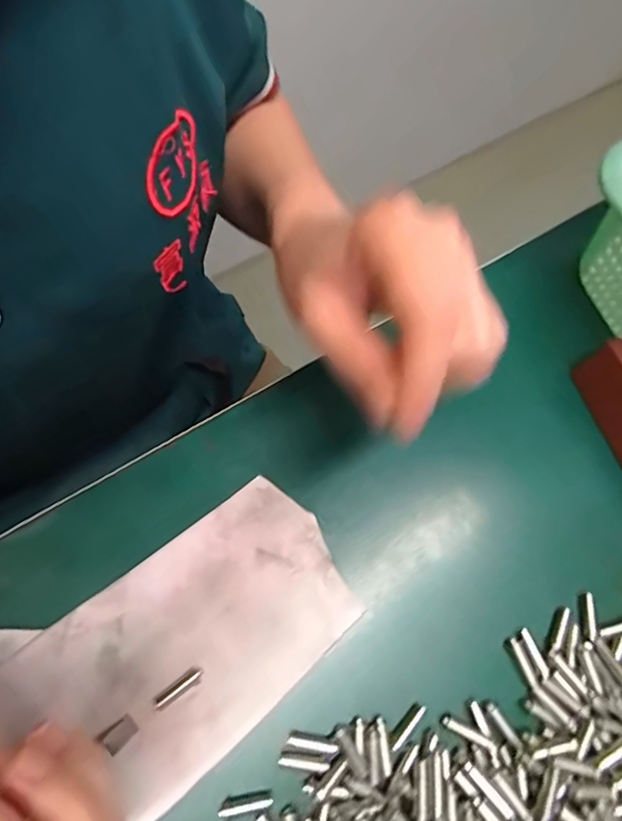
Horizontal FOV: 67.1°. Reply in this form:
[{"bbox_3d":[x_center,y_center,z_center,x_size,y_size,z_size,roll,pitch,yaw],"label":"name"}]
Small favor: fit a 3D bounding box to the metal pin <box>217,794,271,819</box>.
[{"bbox_3d":[-0.027,0.159,0.189,0.021,0.005,0.005,-5,65,-5],"label":"metal pin"}]

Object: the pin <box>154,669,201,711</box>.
[{"bbox_3d":[-0.058,0.120,0.202,0.021,0.004,0.006,-34,72,-17],"label":"pin"}]

